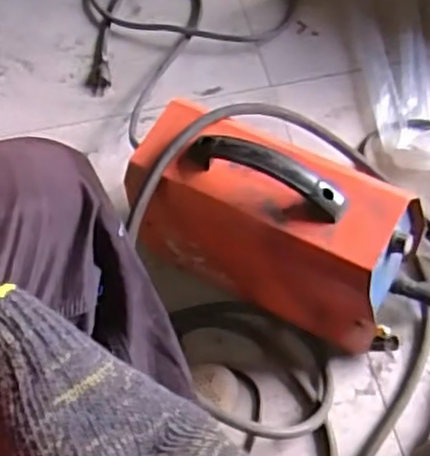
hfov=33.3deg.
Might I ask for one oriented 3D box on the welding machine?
[{"bbox_3d":[0.068,0.004,0.867,0.346,0.230,0.138,21,64,10],"label":"welding machine"}]

